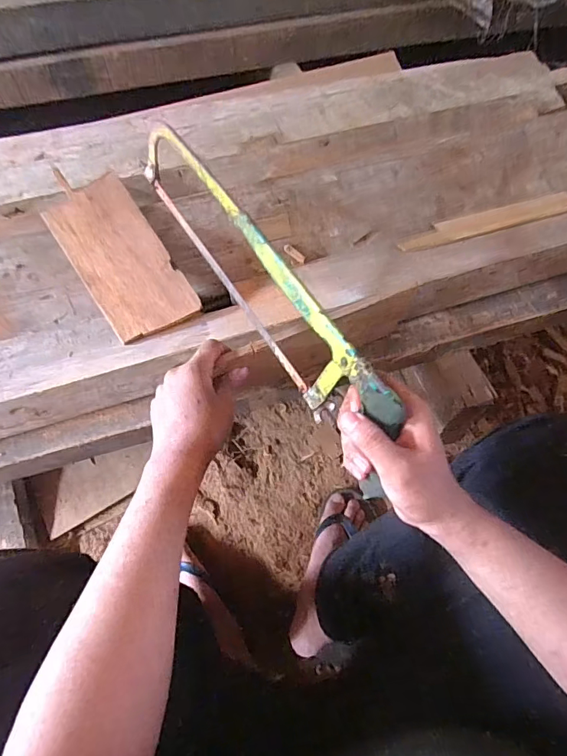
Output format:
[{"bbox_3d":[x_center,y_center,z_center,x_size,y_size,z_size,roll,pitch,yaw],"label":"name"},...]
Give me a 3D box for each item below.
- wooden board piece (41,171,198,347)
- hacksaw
[{"bbox_3d":[-0.204,-0.150,0.555,0.105,0.005,0.210,-33,85,-11],"label":"wooden board piece"},{"bbox_3d":[-0.030,-0.090,0.424,0.030,0.103,0.429,-30,66,-17],"label":"hacksaw"}]

